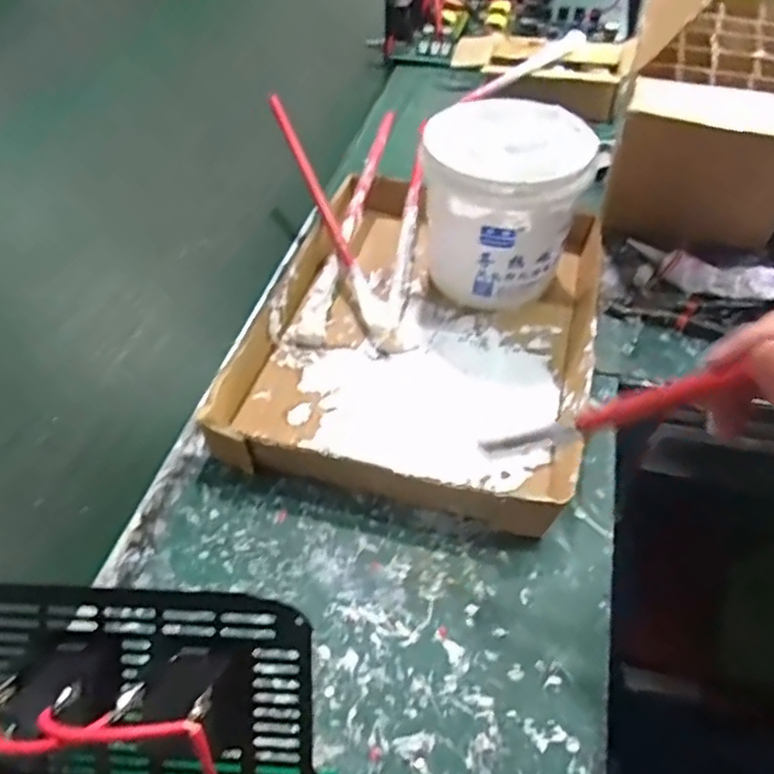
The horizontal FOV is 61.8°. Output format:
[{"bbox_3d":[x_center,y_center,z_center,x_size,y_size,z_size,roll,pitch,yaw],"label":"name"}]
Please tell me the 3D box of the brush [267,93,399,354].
[{"bbox_3d":[-0.049,-0.147,0.549,0.024,0.020,0.286,-19,67,-13],"label":"brush"}]

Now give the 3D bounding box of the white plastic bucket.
[{"bbox_3d":[0.090,-0.141,0.505,0.110,0.111,0.117,-4,46,4],"label":"white plastic bucket"}]

